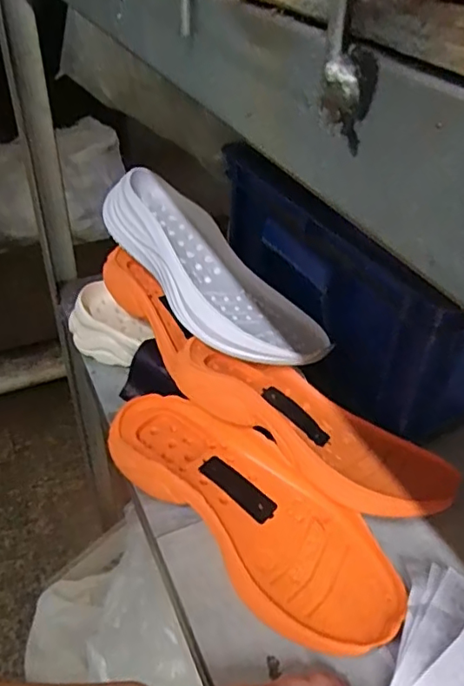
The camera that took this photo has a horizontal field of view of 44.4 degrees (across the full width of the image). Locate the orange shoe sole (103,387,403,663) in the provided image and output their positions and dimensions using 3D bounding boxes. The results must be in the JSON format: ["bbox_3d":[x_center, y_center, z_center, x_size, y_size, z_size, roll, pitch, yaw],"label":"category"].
[{"bbox_3d":[0.014,0.126,0.450,0.264,0.030,0.104,33,47,32],"label":"orange shoe sole"}]

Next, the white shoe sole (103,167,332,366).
[{"bbox_3d":[-0.022,-0.073,0.555,0.115,0.046,0.289,-26,62,-34],"label":"white shoe sole"}]

